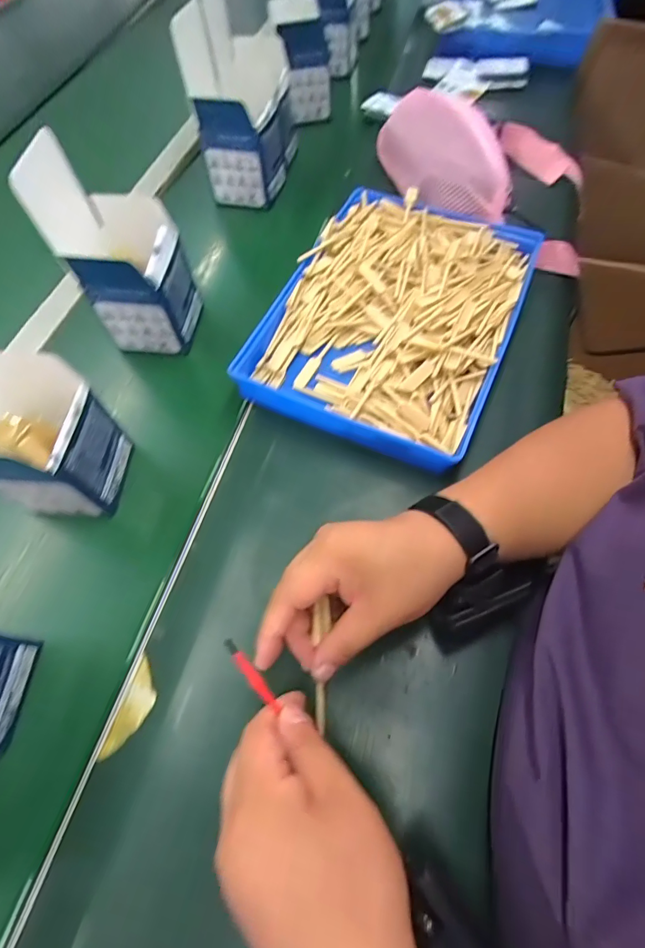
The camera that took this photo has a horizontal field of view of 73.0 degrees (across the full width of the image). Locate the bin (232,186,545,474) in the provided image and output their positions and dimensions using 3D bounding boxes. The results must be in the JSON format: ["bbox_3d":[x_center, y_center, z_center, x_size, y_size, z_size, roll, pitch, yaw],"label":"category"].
[{"bbox_3d":[0.074,-0.173,0.462,0.236,0.047,0.314,24,67,11],"label":"bin"}]

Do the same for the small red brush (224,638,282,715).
[{"bbox_3d":[-0.040,0.117,0.251,0.007,0.061,0.006,-34,24,-14],"label":"small red brush"}]

